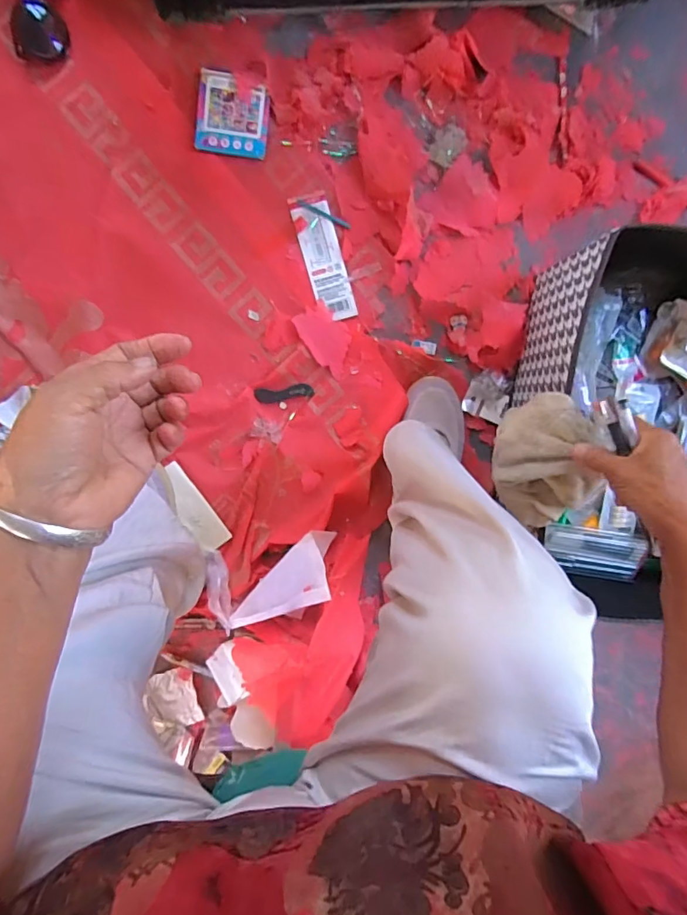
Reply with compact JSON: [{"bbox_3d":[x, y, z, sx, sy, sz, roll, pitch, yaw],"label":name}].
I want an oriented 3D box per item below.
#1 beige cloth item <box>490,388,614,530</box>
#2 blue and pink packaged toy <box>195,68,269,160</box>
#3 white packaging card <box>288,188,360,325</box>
[{"bbox_3d":[0.212,0.008,0.479,0.099,0.052,0.126,-24,98,2],"label":"beige cloth item"},{"bbox_3d":[-0.146,-0.451,0.613,0.093,0.006,0.097,8,98,-2],"label":"blue and pink packaged toy"},{"bbox_3d":[-0.027,-0.277,0.647,0.052,0.004,0.169,-16,98,1],"label":"white packaging card"}]

